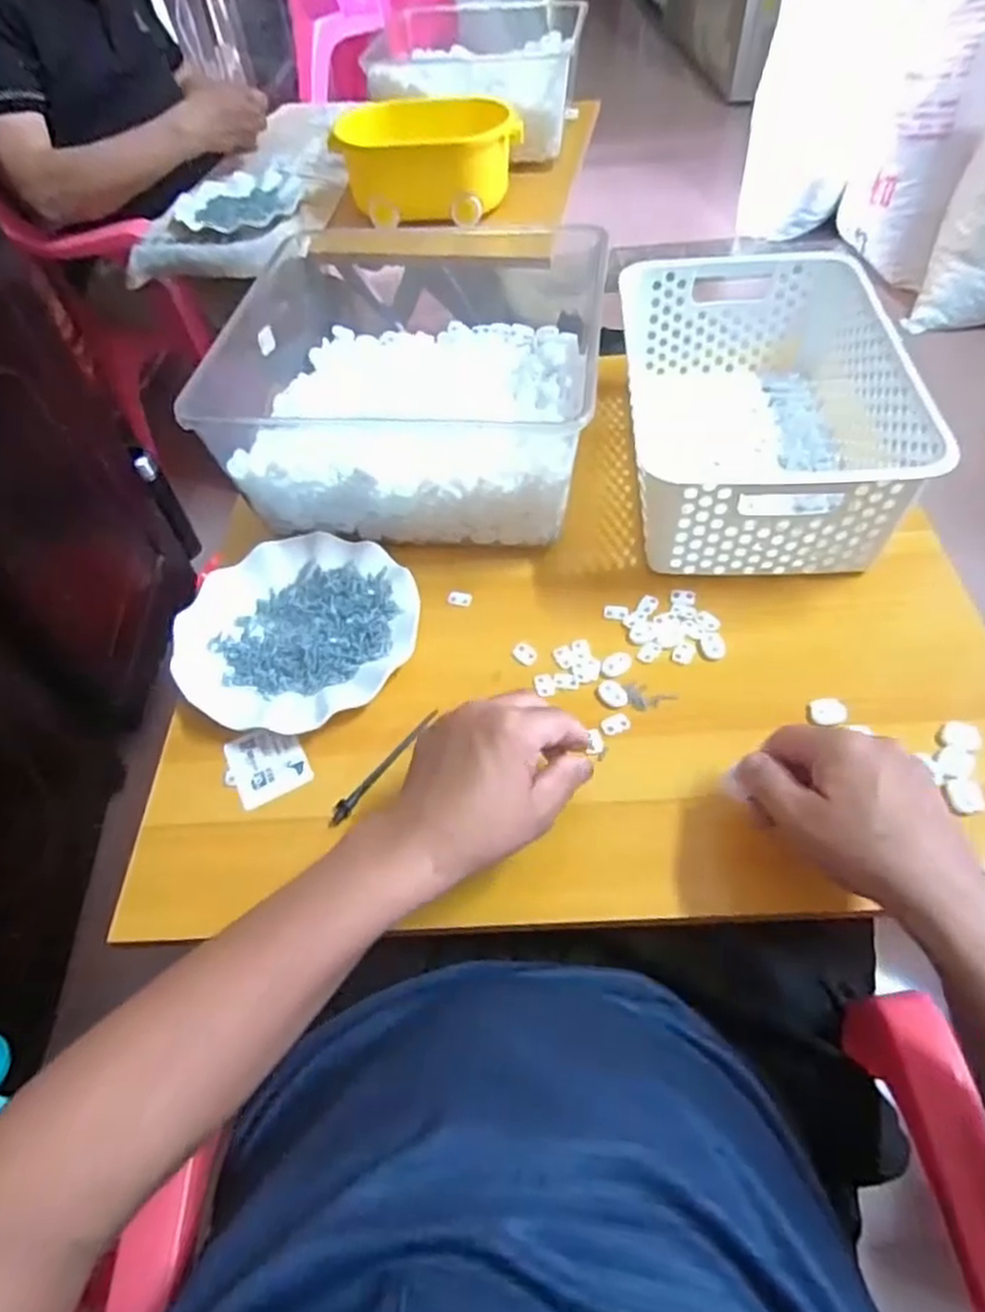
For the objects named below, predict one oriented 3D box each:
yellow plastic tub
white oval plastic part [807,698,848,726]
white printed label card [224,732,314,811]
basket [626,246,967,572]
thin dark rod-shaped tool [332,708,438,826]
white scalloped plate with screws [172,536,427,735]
[{"bbox_3d":[-0.091,-0.667,0.982,0.248,0.110,0.108,6,54,9],"label":"yellow plastic tub"},{"bbox_3d":[0.226,0.038,0.491,0.024,0.009,0.018,6,54,9],"label":"white oval plastic part"},{"bbox_3d":[-0.158,0.075,0.506,0.053,0.006,0.056,-23,56,-16],"label":"white printed label card"},{"bbox_3d":[0.222,-0.209,0.615,0.210,0.111,0.308,2,53,6],"label":"basket"},{"bbox_3d":[-0.074,0.074,0.493,0.012,0.010,0.101,31,61,25],"label":"thin dark rod-shaped tool"},{"bbox_3d":[-0.151,-0.023,0.563,0.183,0.017,0.176,-2,53,3],"label":"white scalloped plate with screws"}]

